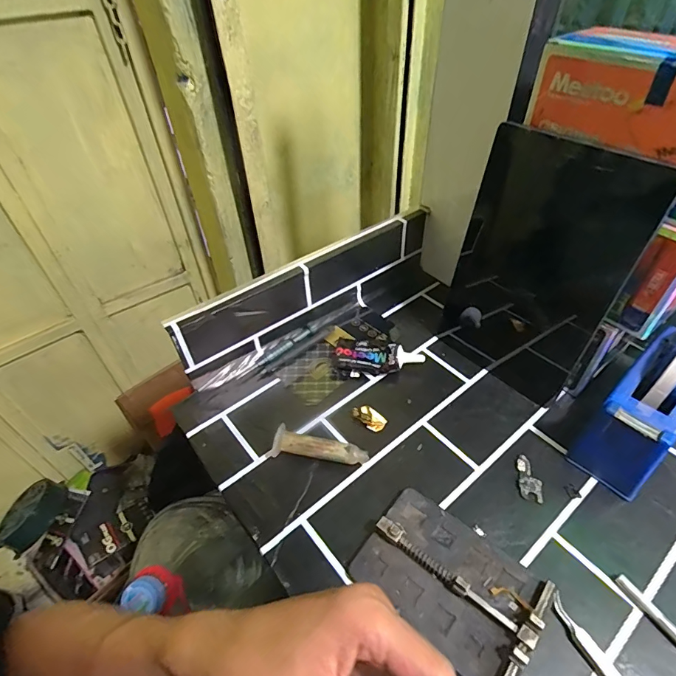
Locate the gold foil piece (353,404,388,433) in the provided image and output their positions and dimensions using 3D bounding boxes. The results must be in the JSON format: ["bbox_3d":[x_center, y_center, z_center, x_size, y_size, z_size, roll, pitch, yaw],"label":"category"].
[{"bbox_3d":[0.032,0.080,0.425,0.032,0.010,0.020,34,57,31],"label":"gold foil piece"}]

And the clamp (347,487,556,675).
[{"bbox_3d":[0.083,0.180,0.314,0.125,0.021,0.085,31,56,29],"label":"clamp"}]

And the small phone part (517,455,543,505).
[{"bbox_3d":[0.172,0.125,0.374,0.019,0.004,0.042,6,47,10],"label":"small phone part"}]

